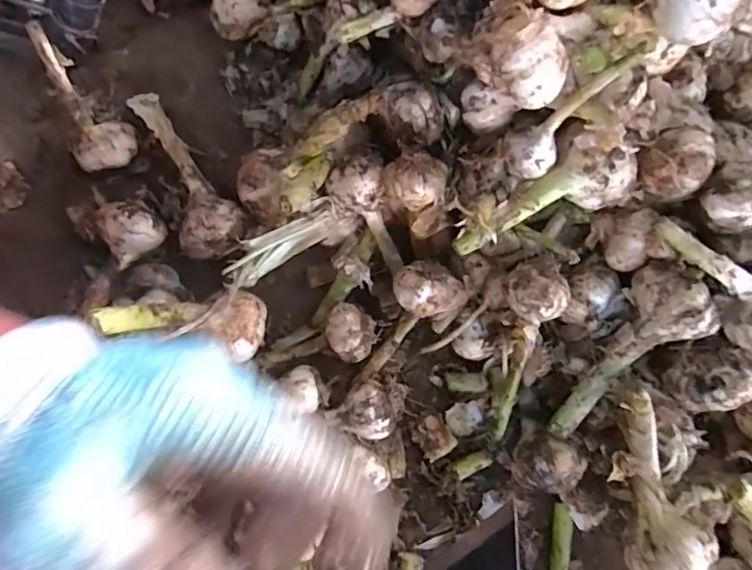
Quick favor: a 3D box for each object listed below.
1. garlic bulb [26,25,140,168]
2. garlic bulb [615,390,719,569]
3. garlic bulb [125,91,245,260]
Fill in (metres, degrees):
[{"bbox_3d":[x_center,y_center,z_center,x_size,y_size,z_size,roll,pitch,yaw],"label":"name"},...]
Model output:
[{"bbox_3d":[-0.252,-0.156,0.449,0.049,0.038,0.120,-26,99,-5],"label":"garlic bulb"},{"bbox_3d":[0.192,0.136,0.355,0.046,0.040,0.124,-9,78,-3],"label":"garlic bulb"},{"bbox_3d":[-0.161,-0.103,0.451,0.050,0.053,0.174,-24,79,-6],"label":"garlic bulb"}]

